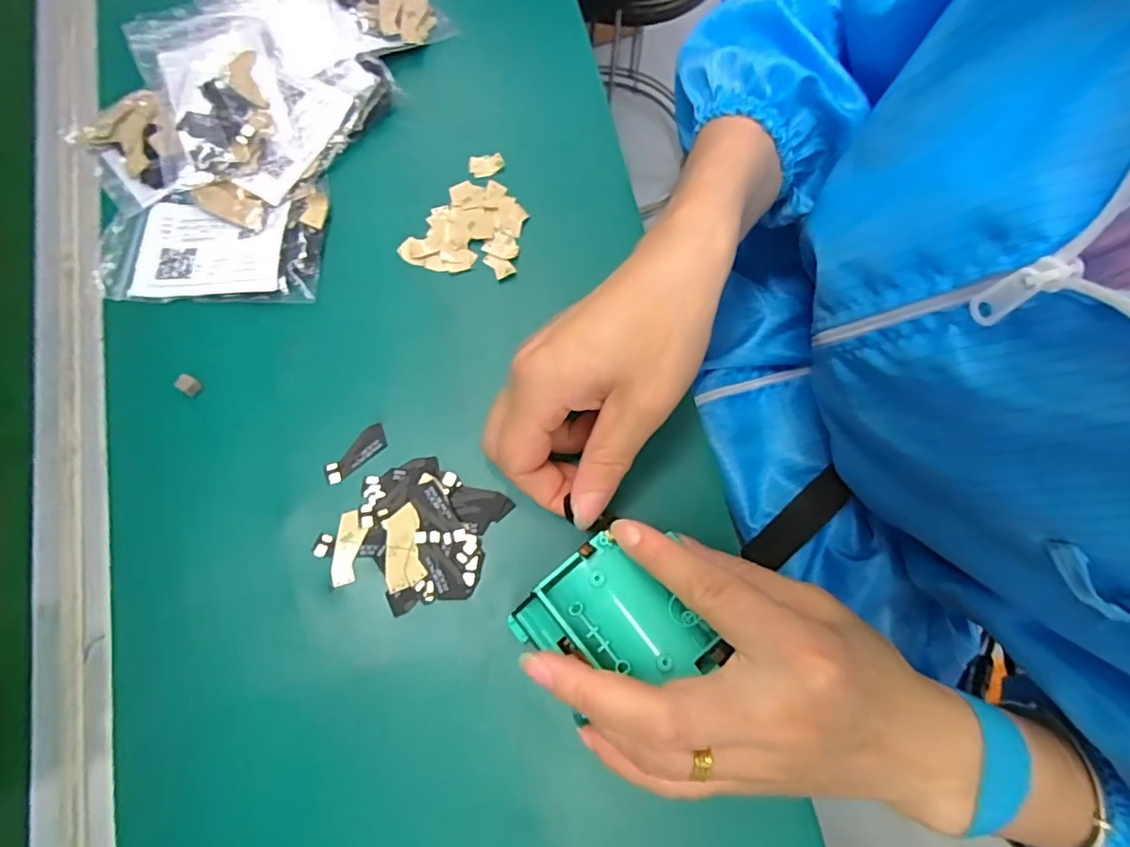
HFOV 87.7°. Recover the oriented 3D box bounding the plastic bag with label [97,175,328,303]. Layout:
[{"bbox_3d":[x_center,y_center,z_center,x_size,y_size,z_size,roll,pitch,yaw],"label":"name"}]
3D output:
[{"bbox_3d":[-0.191,-0.100,0.319,0.115,0.008,0.070,-1,75,-1],"label":"plastic bag with label"}]

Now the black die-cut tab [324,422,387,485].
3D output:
[{"bbox_3d":[-0.107,0.015,0.299,0.036,0.004,0.014,-40,79,-10],"label":"black die-cut tab"}]

